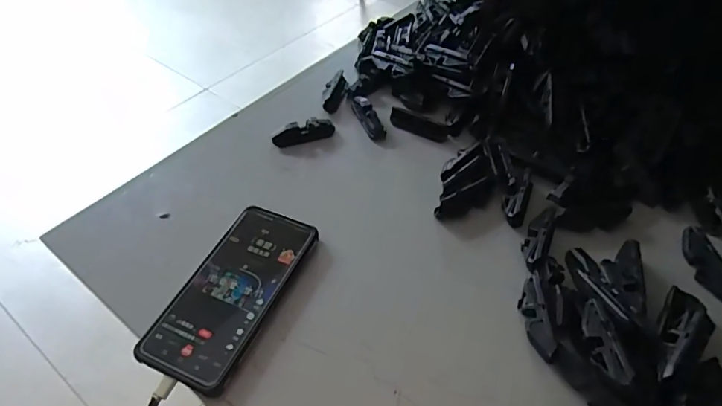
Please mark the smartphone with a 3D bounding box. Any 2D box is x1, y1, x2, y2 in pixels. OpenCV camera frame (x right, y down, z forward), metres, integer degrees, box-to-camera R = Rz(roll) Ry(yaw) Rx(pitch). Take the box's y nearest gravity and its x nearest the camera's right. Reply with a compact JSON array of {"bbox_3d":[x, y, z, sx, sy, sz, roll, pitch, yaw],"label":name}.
[{"bbox_3d":[-0.107,0.074,0.408,0.080,0.015,0.168,18,51,16],"label":"smartphone"}]

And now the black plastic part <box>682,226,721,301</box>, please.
[{"bbox_3d":[0.310,0.053,0.426,0.019,0.021,0.070,-3,49,-3],"label":"black plastic part"}]

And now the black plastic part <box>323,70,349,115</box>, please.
[{"bbox_3d":[-0.031,-0.141,0.593,0.024,0.016,0.071,7,49,6],"label":"black plastic part"}]

